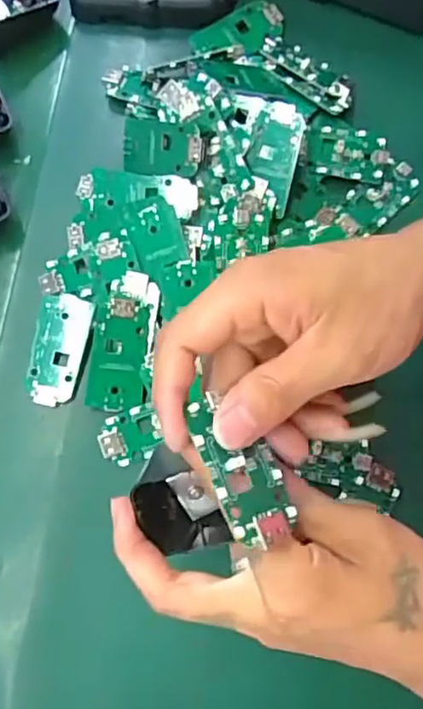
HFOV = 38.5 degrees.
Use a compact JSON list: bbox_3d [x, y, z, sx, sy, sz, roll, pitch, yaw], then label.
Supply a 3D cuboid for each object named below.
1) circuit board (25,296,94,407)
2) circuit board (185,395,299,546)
[{"bbox_3d":[-0.089,-0.003,0.352,0.030,0.004,0.064,11,79,2],"label":"circuit board"},{"bbox_3d":[0.012,0.044,0.238,0.031,0.004,0.059,-14,69,-31],"label":"circuit board"}]

